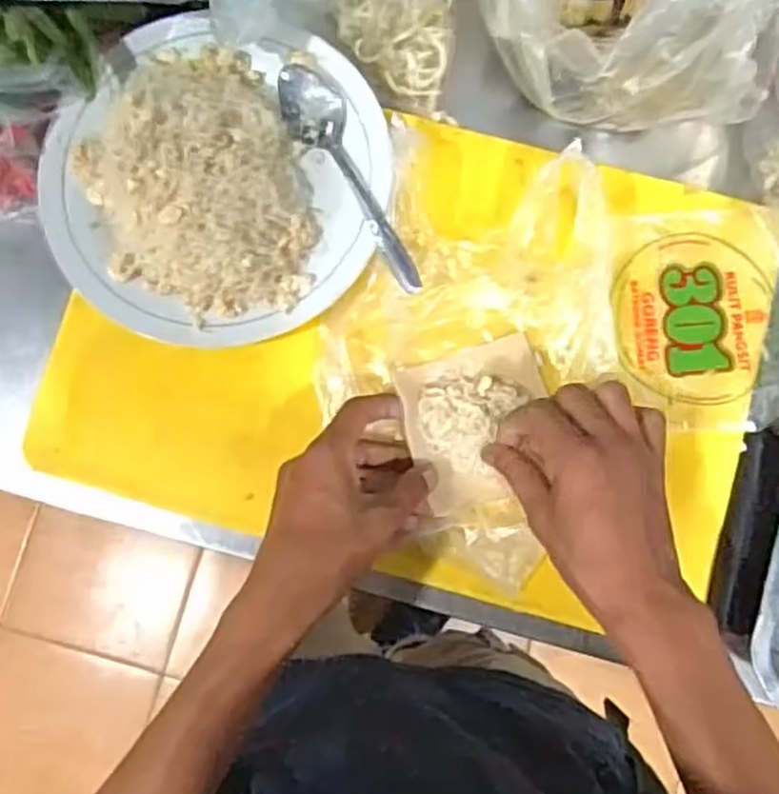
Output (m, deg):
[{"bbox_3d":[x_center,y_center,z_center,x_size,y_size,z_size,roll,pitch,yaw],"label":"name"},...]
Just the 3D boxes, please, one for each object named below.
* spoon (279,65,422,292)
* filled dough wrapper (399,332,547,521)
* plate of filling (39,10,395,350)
[{"bbox_3d":[-0.028,-0.139,0.484,0.035,0.019,0.167,-24,84,-3],"label":"spoon"},{"bbox_3d":[0.058,0.017,0.476,0.091,0.018,0.095,-17,83,-2],"label":"filled dough wrapper"},{"bbox_3d":[-0.109,-0.142,0.475,0.209,0.045,0.214,0,83,0],"label":"plate of filling"}]

